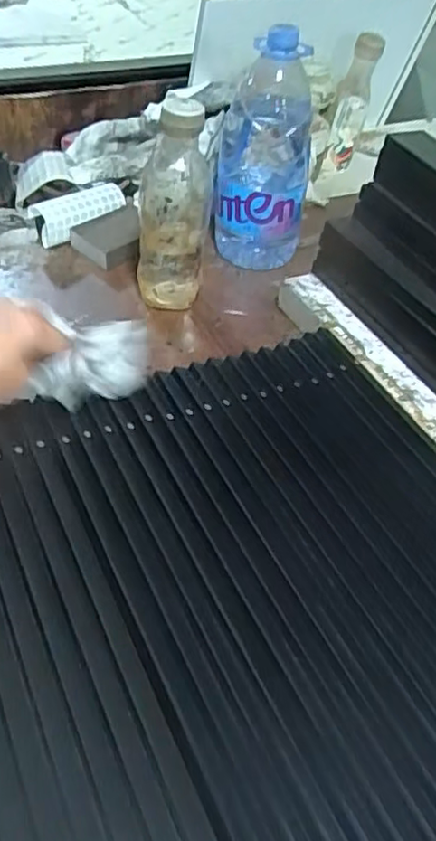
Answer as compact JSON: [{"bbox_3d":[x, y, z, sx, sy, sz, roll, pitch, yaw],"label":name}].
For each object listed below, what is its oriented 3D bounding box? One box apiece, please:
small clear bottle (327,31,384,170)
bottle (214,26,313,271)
[{"bbox_3d":[0.195,-0.459,0.927,0.059,0.187,0.045,13,47,7],"label":"small clear bottle"},{"bbox_3d":[0.052,-0.294,0.710,0.103,0.232,0.086,6,46,0],"label":"bottle"}]

